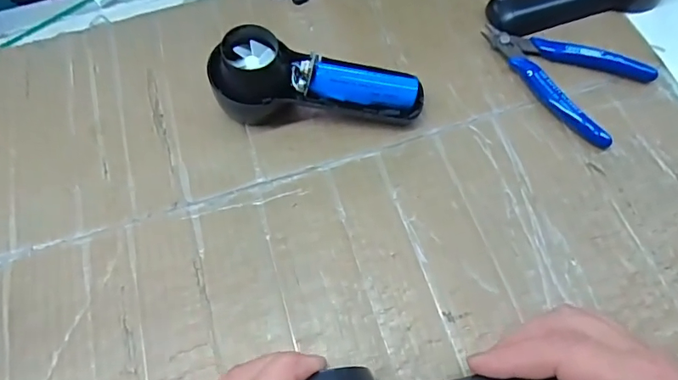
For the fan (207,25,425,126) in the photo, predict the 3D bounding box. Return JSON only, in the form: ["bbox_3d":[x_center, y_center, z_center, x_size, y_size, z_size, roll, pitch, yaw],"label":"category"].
[{"bbox_3d":[-0.015,-0.079,0.334,0.148,0.053,0.048,0,64,4],"label":"fan"}]

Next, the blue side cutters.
[{"bbox_3d":[0.172,-0.093,0.355,0.074,0.015,0.121,-35,67,-13],"label":"blue side cutters"}]

